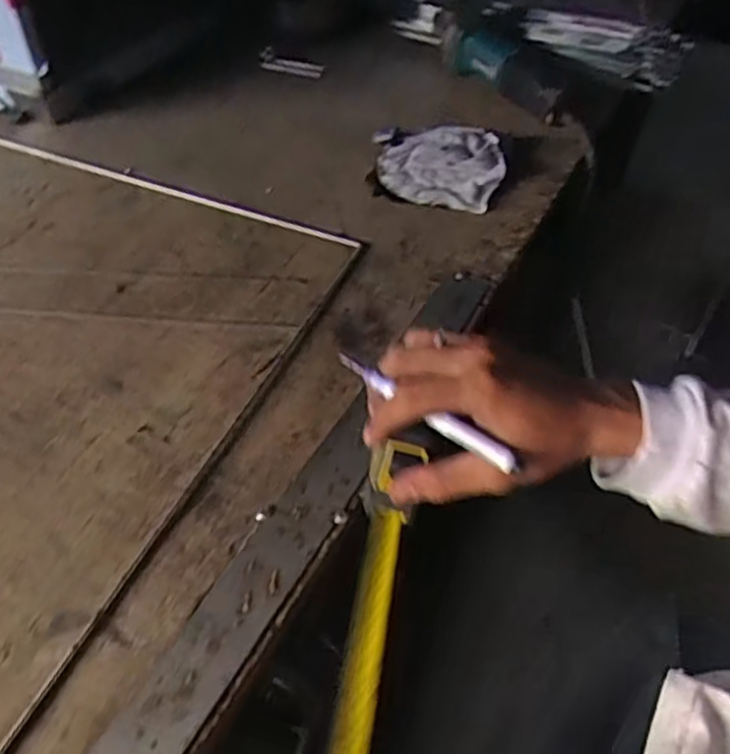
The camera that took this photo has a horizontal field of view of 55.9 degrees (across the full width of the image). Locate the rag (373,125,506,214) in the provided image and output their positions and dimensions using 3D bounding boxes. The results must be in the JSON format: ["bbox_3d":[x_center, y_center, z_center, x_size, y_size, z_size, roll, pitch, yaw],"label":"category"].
[{"bbox_3d":[0.091,-0.266,0.844,0.150,0.022,0.161,5,48,1],"label":"rag"}]

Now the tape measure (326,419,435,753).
[{"bbox_3d":[0.004,0.136,0.383,0.032,0.064,0.215,9,60,5],"label":"tape measure"}]

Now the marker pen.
[{"bbox_3d":[0.033,0.019,0.406,0.122,0.010,0.008,34,55,21],"label":"marker pen"}]

